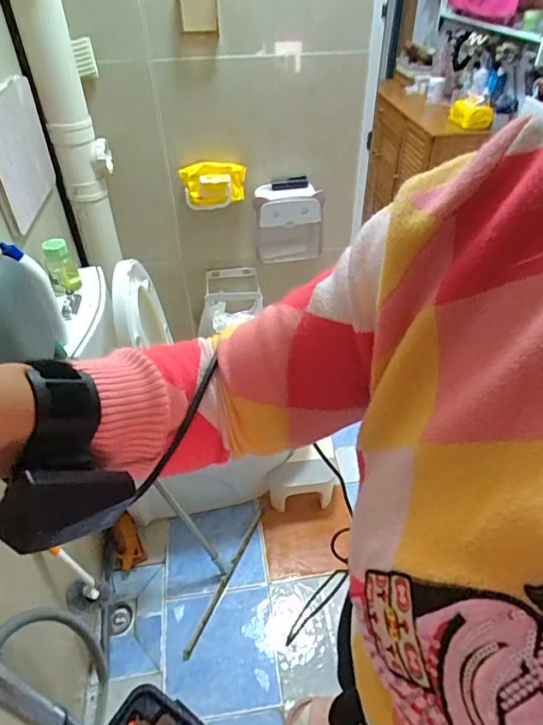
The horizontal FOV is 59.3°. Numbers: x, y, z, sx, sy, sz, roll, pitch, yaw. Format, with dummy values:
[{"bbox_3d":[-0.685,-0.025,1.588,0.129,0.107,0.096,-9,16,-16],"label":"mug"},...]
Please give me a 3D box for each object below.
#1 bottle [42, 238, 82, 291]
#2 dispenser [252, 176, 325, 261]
[{"bbox_3d":[-0.514,-0.240,1.169,0.065,0.128,0.050,-17,44,-17],"label":"bottle"},{"bbox_3d":[0.053,-0.440,1.527,0.213,0.229,0.112,-4,41,-4],"label":"dispenser"}]

